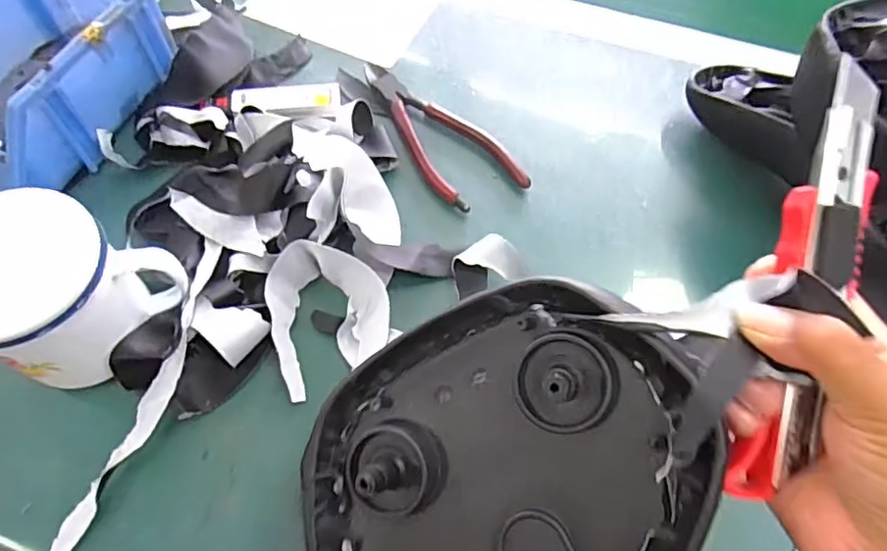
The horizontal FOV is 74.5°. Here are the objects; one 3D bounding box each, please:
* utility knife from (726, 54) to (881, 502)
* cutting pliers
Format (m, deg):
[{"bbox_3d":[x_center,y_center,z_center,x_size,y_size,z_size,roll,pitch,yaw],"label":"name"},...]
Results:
[{"bbox_3d":[0.142,0.005,0.224,0.033,0.010,0.166,12,91,5],"label":"utility knife"},{"bbox_3d":[-0.007,-0.109,0.434,0.059,0.010,0.155,-30,66,-17],"label":"cutting pliers"}]

